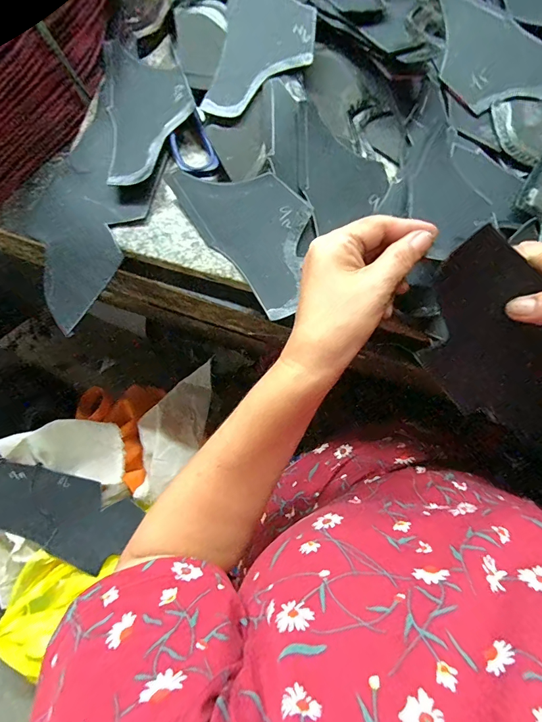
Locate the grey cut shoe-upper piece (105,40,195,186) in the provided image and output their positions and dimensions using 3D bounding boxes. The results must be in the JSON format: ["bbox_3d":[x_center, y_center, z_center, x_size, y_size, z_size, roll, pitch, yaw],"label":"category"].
[{"bbox_3d":[-0.111,-0.232,0.342,0.078,0.016,0.154,-6,80,-2],"label":"grey cut shoe-upper piece"}]

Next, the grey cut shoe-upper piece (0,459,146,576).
[{"bbox_3d":[-0.278,0.182,0.465,0.225,0.018,0.089,29,62,-12],"label":"grey cut shoe-upper piece"}]

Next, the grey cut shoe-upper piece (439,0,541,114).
[{"bbox_3d":[0.217,-0.259,0.331,0.179,0.014,0.087,32,81,5],"label":"grey cut shoe-upper piece"}]

